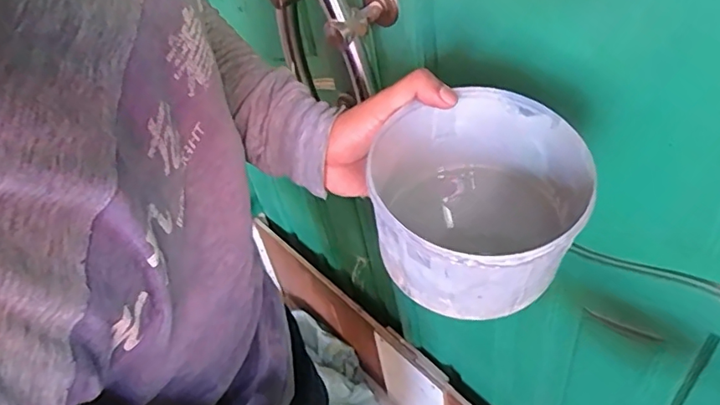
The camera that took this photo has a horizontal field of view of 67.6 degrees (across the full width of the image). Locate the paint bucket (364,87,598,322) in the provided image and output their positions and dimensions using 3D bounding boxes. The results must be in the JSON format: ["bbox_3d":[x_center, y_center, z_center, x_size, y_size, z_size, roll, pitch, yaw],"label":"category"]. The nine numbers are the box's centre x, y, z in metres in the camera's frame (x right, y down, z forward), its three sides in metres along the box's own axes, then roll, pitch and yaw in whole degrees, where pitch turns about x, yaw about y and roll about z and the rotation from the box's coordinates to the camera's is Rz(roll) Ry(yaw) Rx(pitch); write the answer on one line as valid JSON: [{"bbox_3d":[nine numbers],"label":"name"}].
[{"bbox_3d":[0.078,0.002,0.367,0.126,0.092,0.136,-3,48,3],"label":"paint bucket"}]

